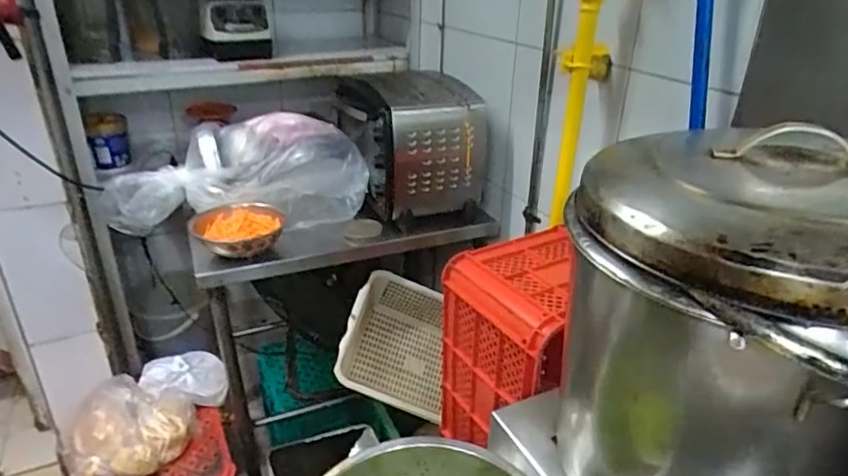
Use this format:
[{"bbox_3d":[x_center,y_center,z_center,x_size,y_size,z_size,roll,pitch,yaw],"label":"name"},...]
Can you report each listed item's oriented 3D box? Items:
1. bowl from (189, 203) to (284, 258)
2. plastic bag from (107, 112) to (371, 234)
[{"bbox_3d":[-0.437,-0.024,1.363,0.192,0.068,0.166,11,28,17],"label":"bowl"},{"bbox_3d":[-0.491,-0.176,1.509,0.655,0.240,0.235,-2,27,-7],"label":"plastic bag"}]

